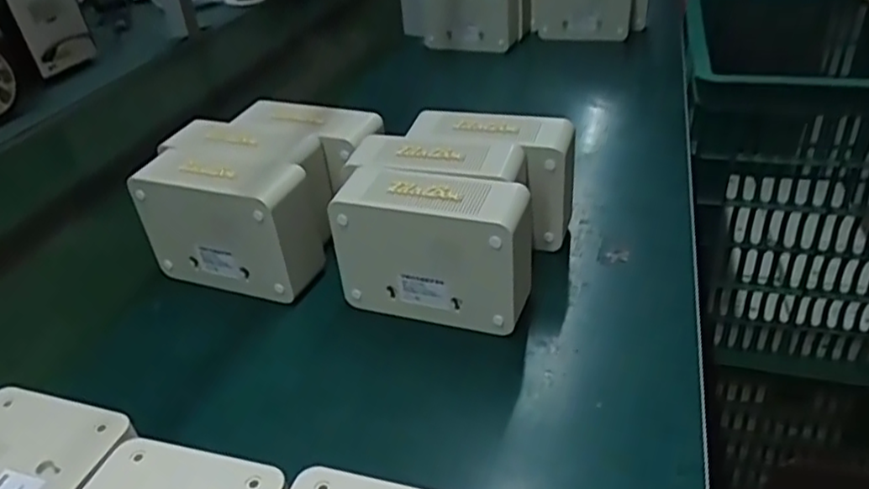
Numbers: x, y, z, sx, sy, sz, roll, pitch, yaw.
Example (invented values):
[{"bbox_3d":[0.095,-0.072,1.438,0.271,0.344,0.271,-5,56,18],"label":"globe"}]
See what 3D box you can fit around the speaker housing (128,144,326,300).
[{"bbox_3d":[-0.170,-0.021,0.565,0.146,0.104,0.068,9,36,18],"label":"speaker housing"}]

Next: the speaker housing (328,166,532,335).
[{"bbox_3d":[0.000,0.005,0.513,0.143,0.111,0.058,8,35,17],"label":"speaker housing"}]

